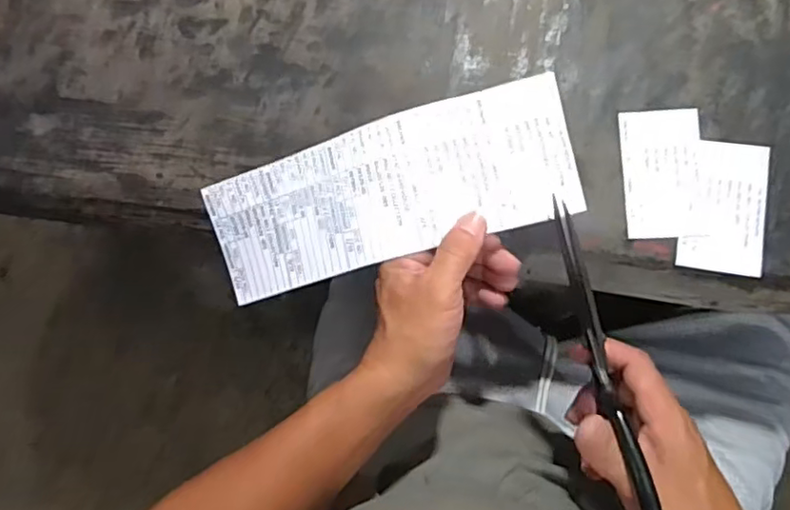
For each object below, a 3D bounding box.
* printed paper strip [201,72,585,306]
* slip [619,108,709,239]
[{"bbox_3d":[-0.012,-0.039,0.409,0.250,0.026,0.088,-16,84,16],"label":"printed paper strip"},{"bbox_3d":[0.186,-0.057,0.428,0.053,0.008,0.090,-1,85,5],"label":"slip"}]

